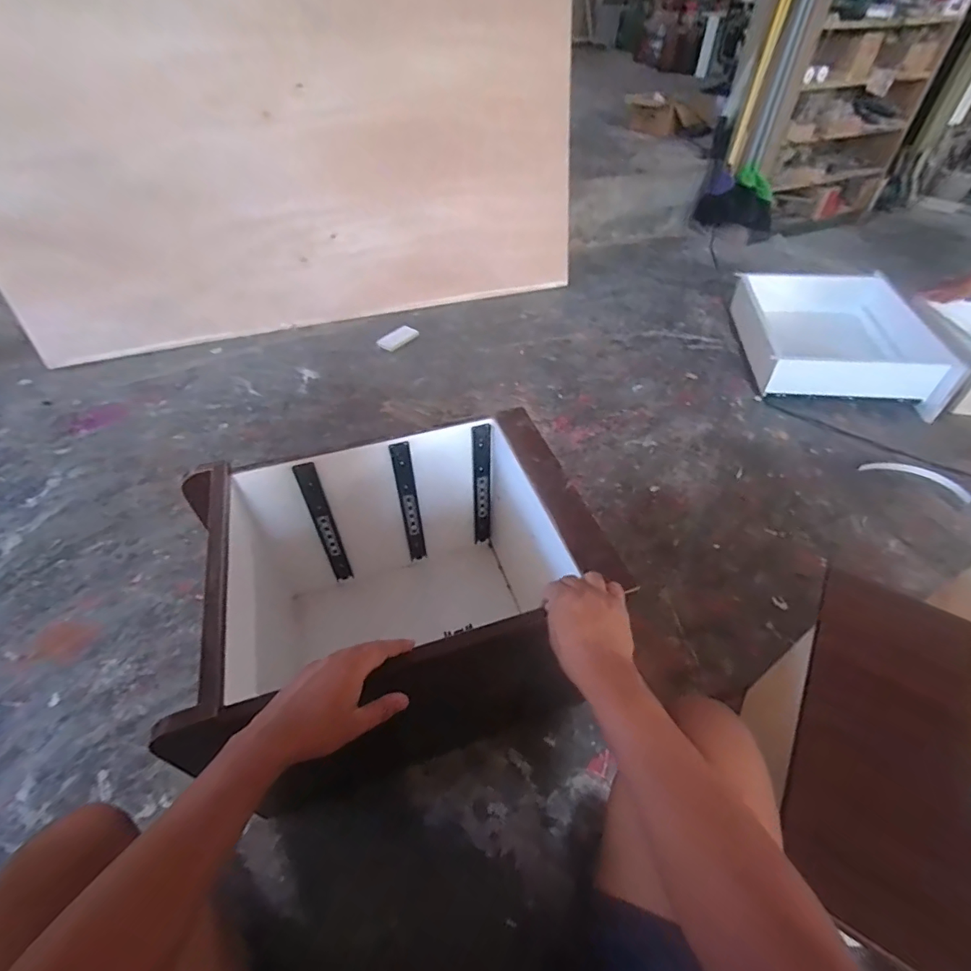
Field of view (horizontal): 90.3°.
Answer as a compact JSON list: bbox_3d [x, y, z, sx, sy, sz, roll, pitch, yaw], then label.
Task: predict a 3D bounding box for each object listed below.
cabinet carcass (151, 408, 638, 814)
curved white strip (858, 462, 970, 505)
[{"bbox_3d":[-0.151,0.213,0.899,0.585,0.509,0.459,-16,47,-14],"label":"cabinet carcass"},{"bbox_3d":[1.193,-0.030,1.345,0.248,0.014,0.103,25,47,25],"label":"curved white strip"}]

